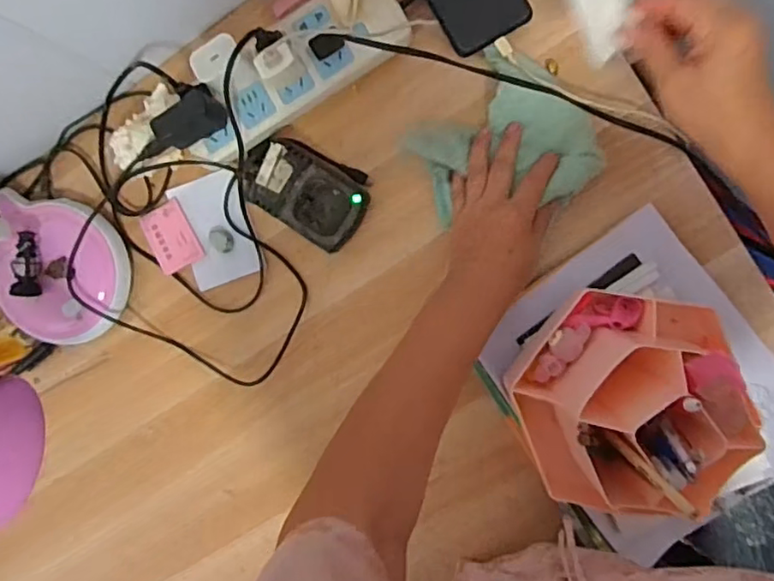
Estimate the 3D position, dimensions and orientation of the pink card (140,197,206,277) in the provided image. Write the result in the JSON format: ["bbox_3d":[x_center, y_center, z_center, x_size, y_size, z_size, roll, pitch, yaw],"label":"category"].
[{"bbox_3d":[-0.215,-0.054,0.591,0.045,0.005,0.065,-26,91,1],"label":"pink card"}]

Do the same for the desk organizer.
[{"bbox_3d":[0.183,0.090,0.452,0.164,0.137,0.168,9,95,6],"label":"desk organizer"}]

